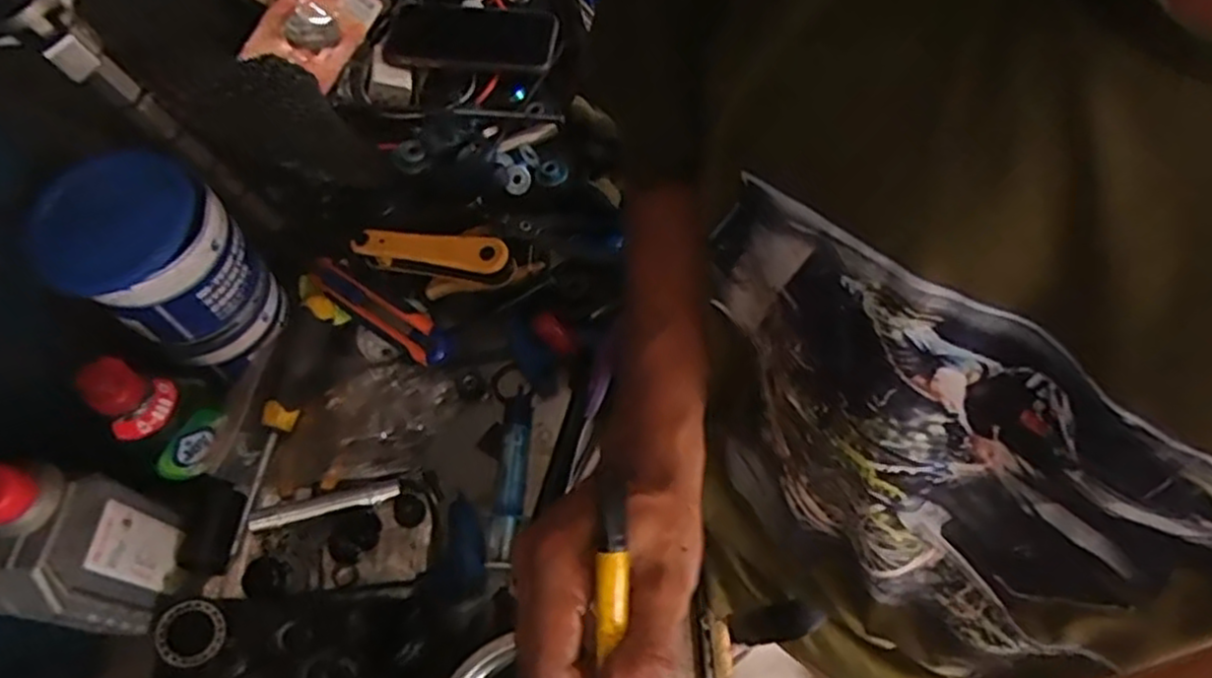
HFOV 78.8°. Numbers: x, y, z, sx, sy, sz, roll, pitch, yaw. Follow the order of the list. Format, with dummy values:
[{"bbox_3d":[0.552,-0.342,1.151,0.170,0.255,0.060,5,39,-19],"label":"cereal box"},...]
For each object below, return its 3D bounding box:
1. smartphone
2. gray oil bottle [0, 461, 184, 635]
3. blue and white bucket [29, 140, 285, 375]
[{"bbox_3d":[-0.124,-0.282,0.686,0.156,0.015,0.087,2,64,4],"label":"smartphone"},{"bbox_3d":[-0.323,0.125,0.439,0.046,0.143,0.078,6,64,6],"label":"gray oil bottle"},{"bbox_3d":[-0.298,-0.049,0.511,0.096,0.148,0.092,-1,63,2],"label":"blue and white bucket"}]

